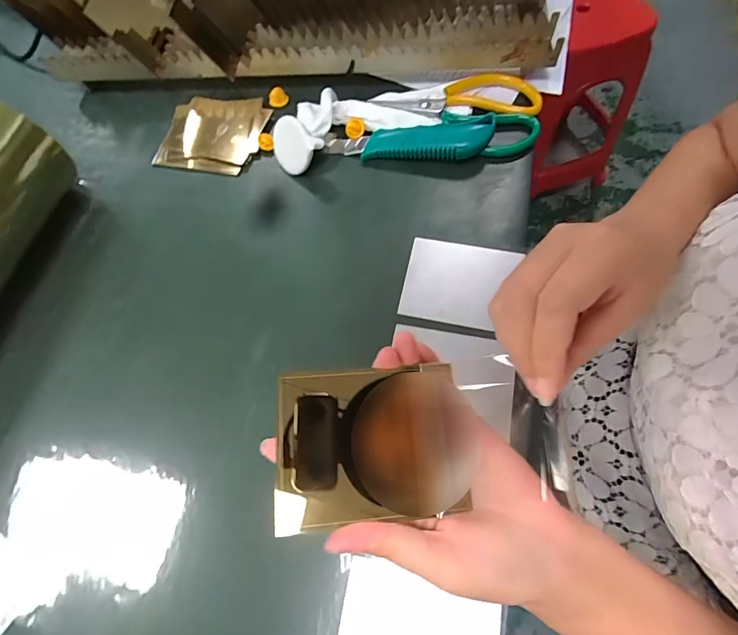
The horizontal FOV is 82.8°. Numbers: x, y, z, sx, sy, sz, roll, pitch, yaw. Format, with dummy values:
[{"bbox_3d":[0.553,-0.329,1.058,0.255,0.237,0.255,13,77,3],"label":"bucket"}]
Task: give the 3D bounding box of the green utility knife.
[{"bbox_3d":[0.038,-0.177,0.420,0.164,0.030,0.035,2,65,4],"label":"green utility knife"}]

